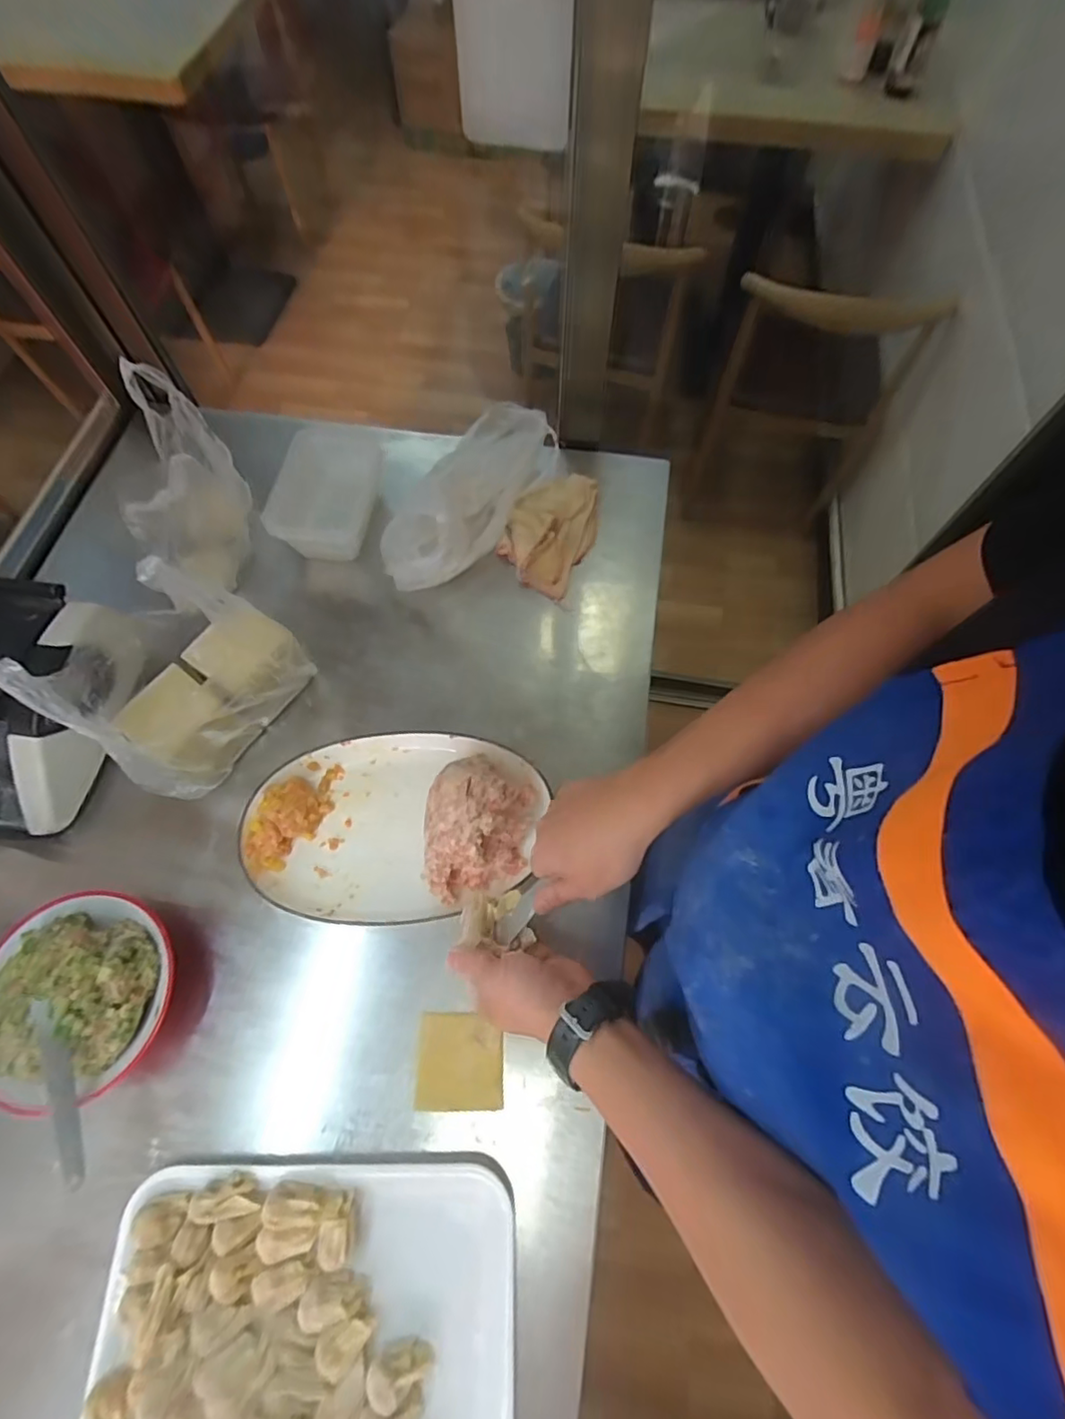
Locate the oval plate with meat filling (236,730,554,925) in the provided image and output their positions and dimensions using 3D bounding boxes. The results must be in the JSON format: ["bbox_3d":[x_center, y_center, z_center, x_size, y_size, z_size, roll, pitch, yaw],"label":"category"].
[{"bbox_3d":[-0.141,0.111,0.593,0.293,0.070,0.183,-3,67,-1],"label":"oval plate with meat filling"}]

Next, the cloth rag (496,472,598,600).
[{"bbox_3d":[0.028,-0.244,0.779,0.106,0.029,0.184,25,69,10],"label":"cloth rag"}]

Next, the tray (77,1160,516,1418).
[{"bbox_3d":[-0.175,0.505,0.452,0.319,0.041,0.255,-3,67,-1],"label":"tray"}]

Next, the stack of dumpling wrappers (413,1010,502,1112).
[{"bbox_3d":[-0.066,0.323,0.540,0.078,0.010,0.078,1,67,1],"label":"stack of dumpling wrappers"}]

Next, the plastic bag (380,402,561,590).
[{"bbox_3d":[-0.076,-0.284,0.765,0.111,0.068,0.312,33,71,14],"label":"plastic bag"}]

